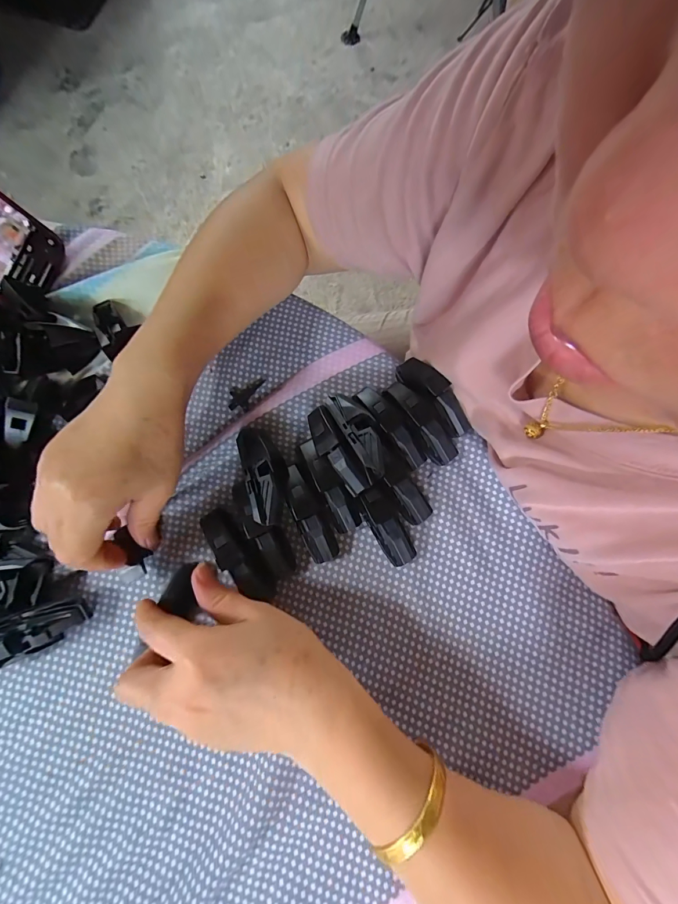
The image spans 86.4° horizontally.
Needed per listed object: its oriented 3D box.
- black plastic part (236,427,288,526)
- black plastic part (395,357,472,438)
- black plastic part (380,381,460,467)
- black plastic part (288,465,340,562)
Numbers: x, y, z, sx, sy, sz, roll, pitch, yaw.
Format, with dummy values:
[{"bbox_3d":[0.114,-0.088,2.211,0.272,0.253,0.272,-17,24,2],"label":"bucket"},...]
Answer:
[{"bbox_3d":[-0.052,0.016,0.259,0.027,0.029,0.070,-16,78,-5],"label":"black plastic part"},{"bbox_3d":[0.073,-0.043,0.278,0.020,0.024,0.071,-37,80,-9],"label":"black plastic part"},{"bbox_3d":[0.065,-0.025,0.275,0.022,0.021,0.072,-32,80,-8],"label":"black plastic part"},{"bbox_3d":[-0.022,0.044,0.258,0.021,0.023,0.069,-22,78,-6],"label":"black plastic part"}]

